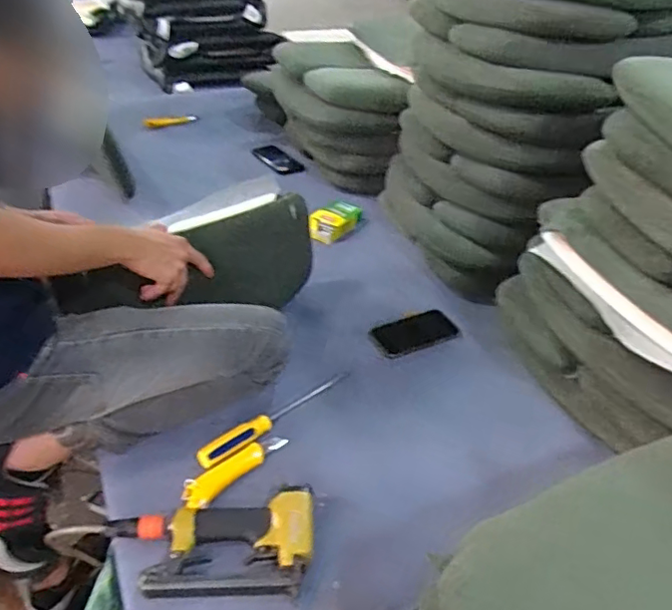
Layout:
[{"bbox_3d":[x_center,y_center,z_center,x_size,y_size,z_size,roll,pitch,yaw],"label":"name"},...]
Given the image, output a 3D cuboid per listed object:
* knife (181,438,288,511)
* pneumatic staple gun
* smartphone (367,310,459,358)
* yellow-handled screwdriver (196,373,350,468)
[{"bbox_3d":[-0.140,0.221,0.791,0.044,0.019,0.165,30,45,28],"label":"knife"},{"bbox_3d":[-0.147,0.291,0.683,0.253,0.039,0.125,-3,39,-11],"label":"pneumatic staple gun"},{"bbox_3d":[0.143,0.051,1.050,0.155,0.010,0.076,-18,55,-20],"label":"smartphone"},{"bbox_3d":[-0.087,0.162,0.868,0.033,0.023,0.278,34,47,31],"label":"yellow-handled screwdriver"}]

